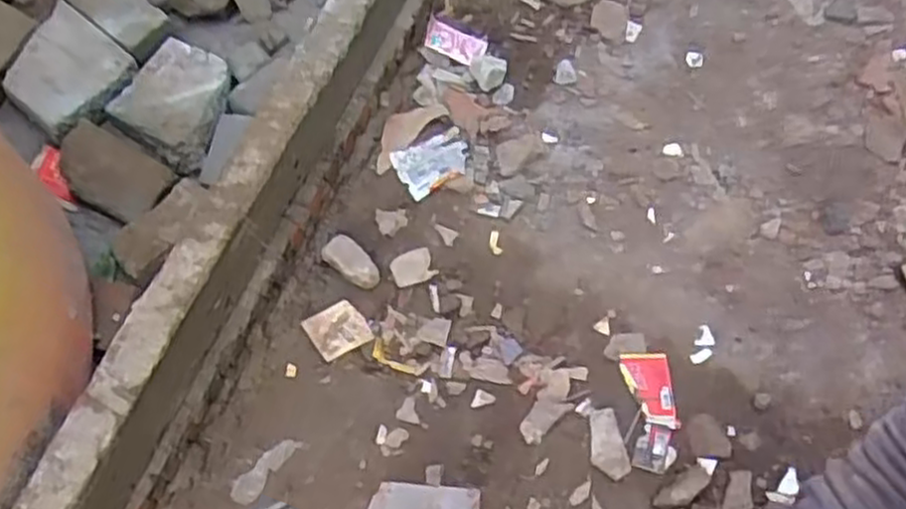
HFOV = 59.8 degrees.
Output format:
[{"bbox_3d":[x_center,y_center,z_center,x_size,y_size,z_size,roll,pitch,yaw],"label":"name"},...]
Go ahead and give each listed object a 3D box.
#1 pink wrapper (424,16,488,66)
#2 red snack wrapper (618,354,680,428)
[{"bbox_3d":[0.005,-0.462,1.715,0.130,0.015,0.075,21,77,-8],"label":"pink wrapper"},{"bbox_3d":[0.356,0.244,1.428,0.084,0.009,0.138,-2,62,-3],"label":"red snack wrapper"}]

